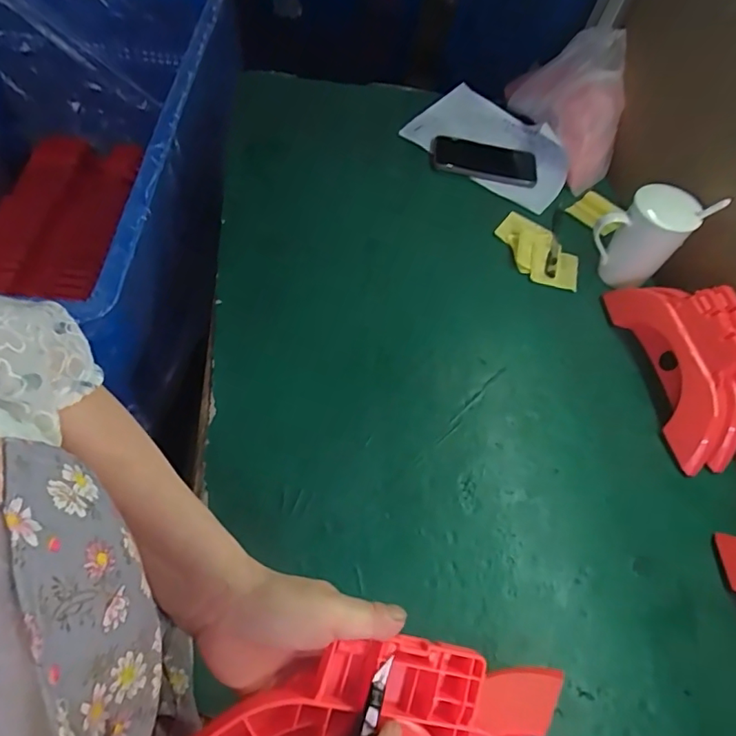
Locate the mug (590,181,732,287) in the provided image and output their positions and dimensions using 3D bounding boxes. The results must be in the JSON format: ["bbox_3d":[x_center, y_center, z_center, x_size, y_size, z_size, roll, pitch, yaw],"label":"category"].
[{"bbox_3d":[0.334,-0.152,0.659,0.089,0.126,0.082,-26,64,-21],"label":"mug"}]

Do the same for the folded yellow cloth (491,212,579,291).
[{"bbox_3d":[0.229,-0.160,0.722,0.080,0.017,0.138,-21,63,-21],"label":"folded yellow cloth"}]

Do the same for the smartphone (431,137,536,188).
[{"bbox_3d":[0.177,-0.315,0.813,0.159,0.016,0.065,16,73,2],"label":"smartphone"}]

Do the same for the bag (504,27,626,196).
[{"bbox_3d":[0.292,-0.387,0.775,0.076,0.165,0.227,-18,62,-20],"label":"bag"}]

